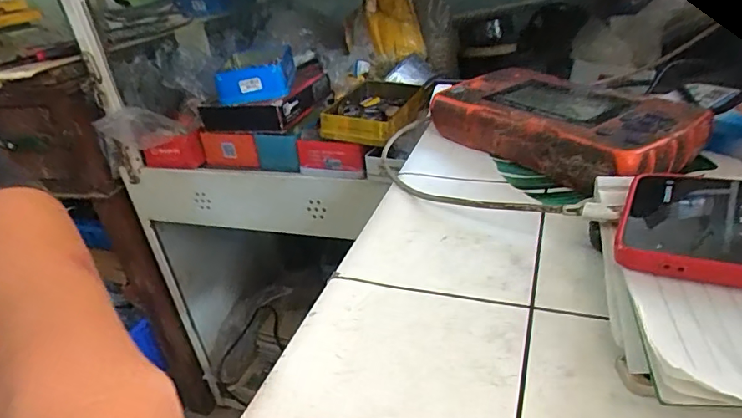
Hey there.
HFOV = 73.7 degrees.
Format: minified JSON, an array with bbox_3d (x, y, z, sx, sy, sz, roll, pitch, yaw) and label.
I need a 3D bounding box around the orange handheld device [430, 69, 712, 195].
[{"bbox_3d":[0.133,-0.061,0.361,0.097,0.038,0.179,-24,35,-26],"label":"orange handheld device"}]

